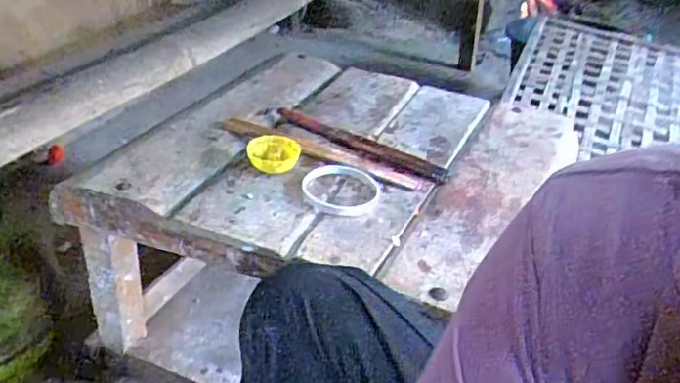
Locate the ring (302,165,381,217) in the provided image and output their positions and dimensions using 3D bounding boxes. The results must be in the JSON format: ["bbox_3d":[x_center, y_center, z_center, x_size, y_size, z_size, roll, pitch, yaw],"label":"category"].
[{"bbox_3d":[0.001,-0.003,0.687,0.089,0.006,0.096,3,37,-2],"label":"ring"}]

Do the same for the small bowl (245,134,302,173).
[{"bbox_3d":[-0.080,-0.045,0.719,0.062,0.027,0.048,-4,37,-10],"label":"small bowl"}]

